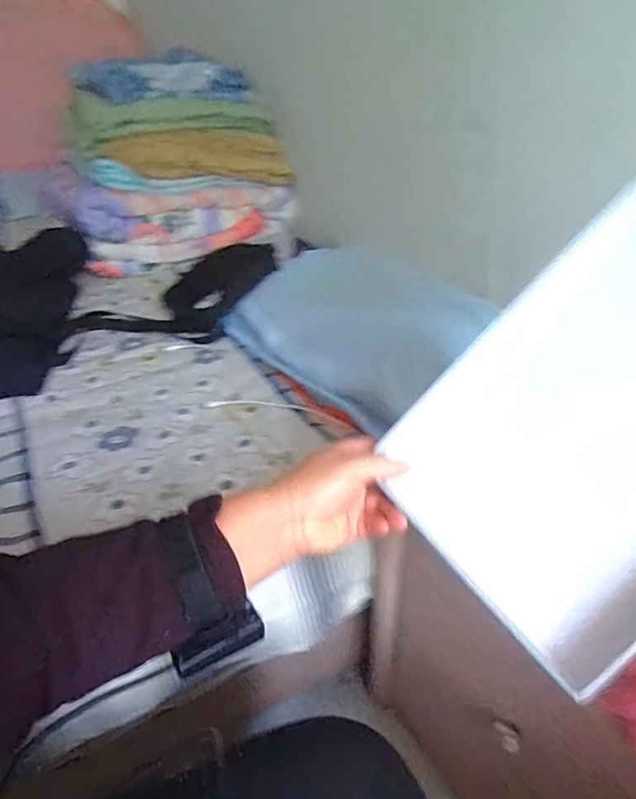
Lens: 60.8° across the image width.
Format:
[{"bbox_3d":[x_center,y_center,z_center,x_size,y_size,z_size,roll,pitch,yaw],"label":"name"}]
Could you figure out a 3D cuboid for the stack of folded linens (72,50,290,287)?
[{"bbox_3d":[-0.363,-0.570,1.312,0.505,0.397,0.341,-22,38,-25],"label":"stack of folded linens"}]

